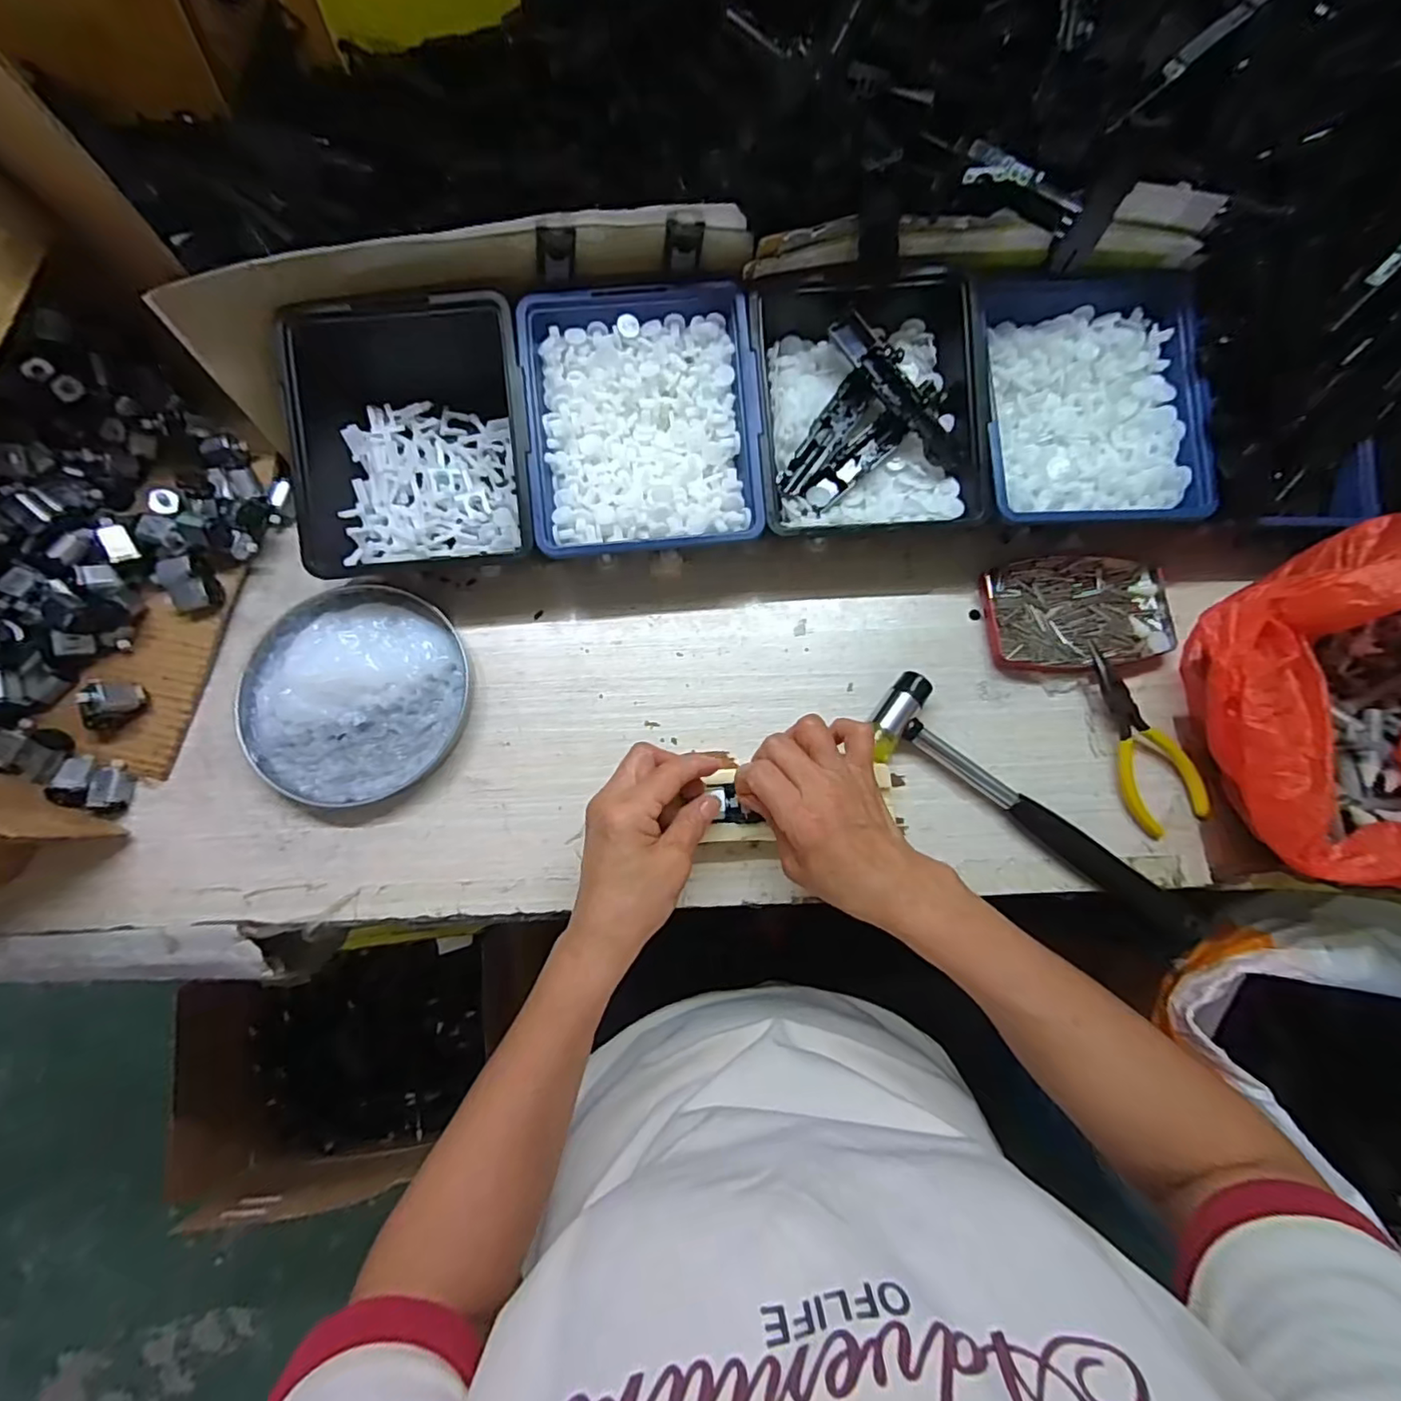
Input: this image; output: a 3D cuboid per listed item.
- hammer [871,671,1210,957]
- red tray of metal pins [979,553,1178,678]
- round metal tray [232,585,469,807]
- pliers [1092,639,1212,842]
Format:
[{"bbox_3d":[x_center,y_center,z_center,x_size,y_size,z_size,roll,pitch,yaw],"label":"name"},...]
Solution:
[{"bbox_3d":[0.202,0.076,0.380,0.229,0.021,0.055,42,78,10],"label":"hammer"},{"bbox_3d":[0.257,-0.060,0.418,0.123,0.017,0.083,-5,75,-2],"label":"red tray of metal pins"},{"bbox_3d":[-0.229,-0.007,0.395,0.142,0.023,0.140,0,75,-1],"label":"round metal tray"},{"bbox_3d":[0.288,0.021,0.393,0.047,0.020,0.126,-15,76,-5],"label":"pliers"}]

